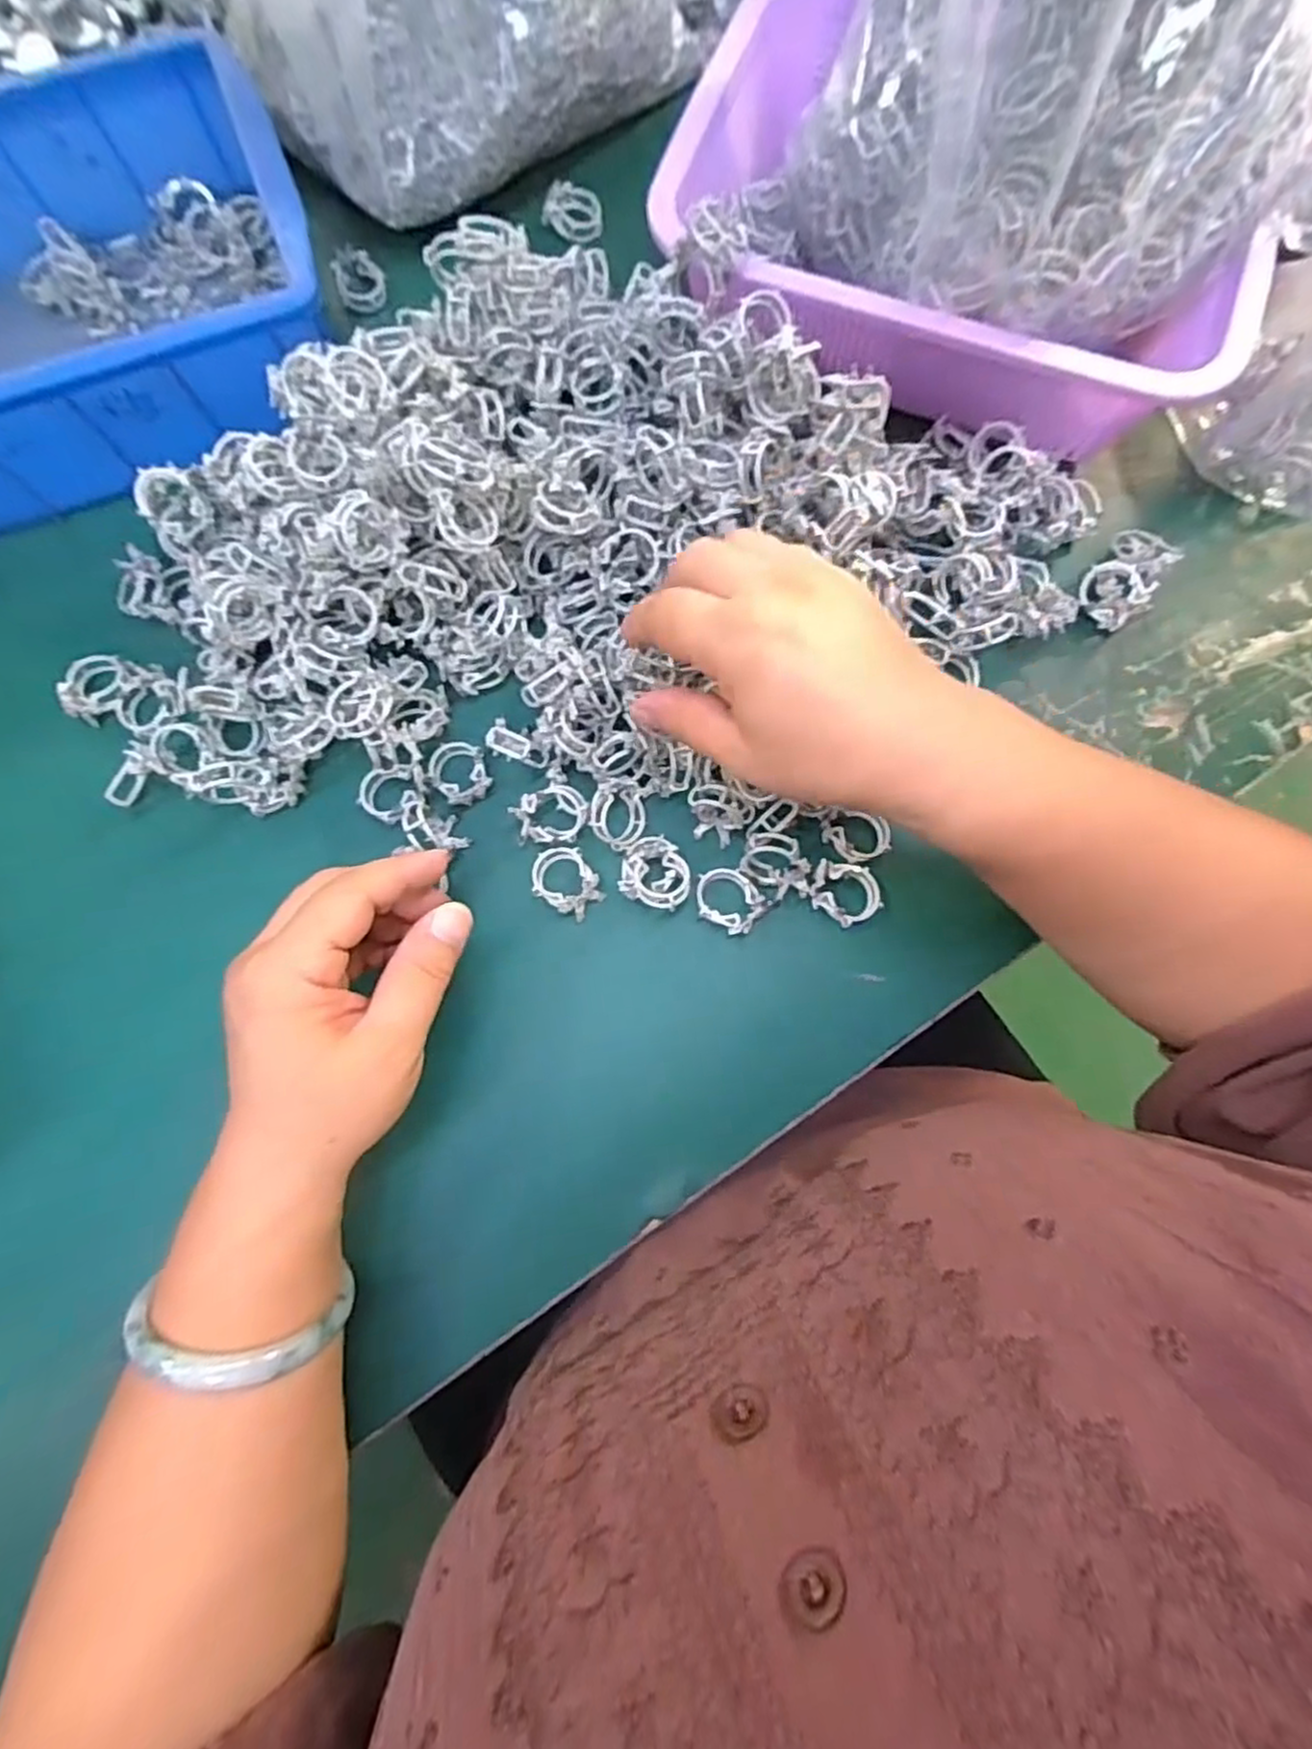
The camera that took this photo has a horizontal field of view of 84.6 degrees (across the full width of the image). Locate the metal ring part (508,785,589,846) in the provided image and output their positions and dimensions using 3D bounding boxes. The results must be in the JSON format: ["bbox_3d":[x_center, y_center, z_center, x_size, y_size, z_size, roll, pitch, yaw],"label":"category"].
[{"bbox_3d":[-0.046,-0.026,0.320,0.032,0.010,0.023,-11,80,-2],"label":"metal ring part"}]

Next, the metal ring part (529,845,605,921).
[{"bbox_3d":[-0.040,0.002,0.317,0.026,0.009,0.034,-42,83,-7],"label":"metal ring part"}]

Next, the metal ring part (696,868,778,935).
[{"bbox_3d":[0.033,0.012,0.317,0.033,0.012,0.025,37,82,6],"label":"metal ring part"}]

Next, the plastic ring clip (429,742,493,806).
[{"bbox_3d":[-0.090,-0.047,0.330,0.026,0.010,0.031,-16,81,-3],"label":"plastic ring clip"}]

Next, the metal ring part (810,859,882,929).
[{"bbox_3d":[0.084,0.009,0.317,0.030,0.009,0.026,16,80,2],"label":"metal ring part"}]

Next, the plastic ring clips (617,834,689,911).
[{"bbox_3d":[0.001,-0.001,0.316,0.029,0.014,0.030,0,80,-1],"label":"plastic ring clips"}]

